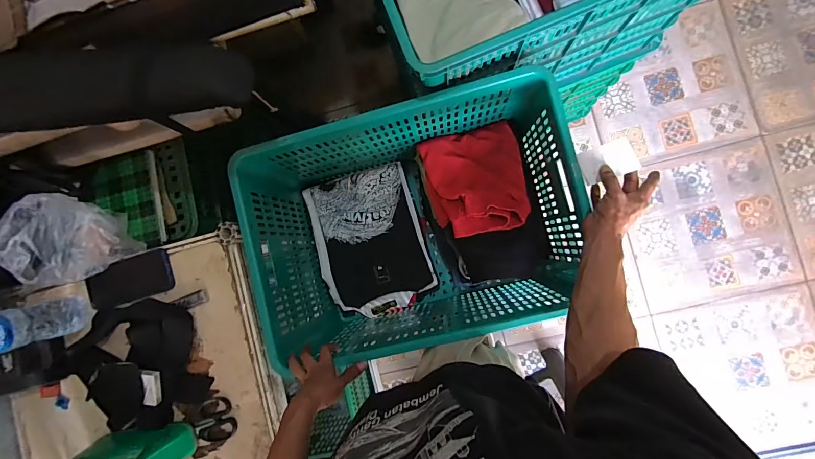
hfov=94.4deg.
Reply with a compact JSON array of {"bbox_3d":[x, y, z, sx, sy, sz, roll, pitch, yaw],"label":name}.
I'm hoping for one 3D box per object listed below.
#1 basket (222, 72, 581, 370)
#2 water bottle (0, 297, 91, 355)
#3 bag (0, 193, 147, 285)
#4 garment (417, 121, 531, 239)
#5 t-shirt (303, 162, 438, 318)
[{"bbox_3d":[0.012,-0.003,0.810,0.583,0.360,0.412,-15,86,2],"label":"basket"},{"bbox_3d":[-0.623,0.157,0.593,0.062,0.208,0.068,-14,86,6],"label":"water bottle"},{"bbox_3d":[-0.595,0.022,0.664,0.135,0.125,0.130,-34,85,4],"label":"bag"},{"bbox_3d":[0.146,-0.104,0.816,0.211,0.061,0.230,-11,87,6],"label":"garment"},{"bbox_3d":[-0.093,0.038,0.946,0.265,0.060,0.354,-16,86,5],"label":"t-shirt"}]

